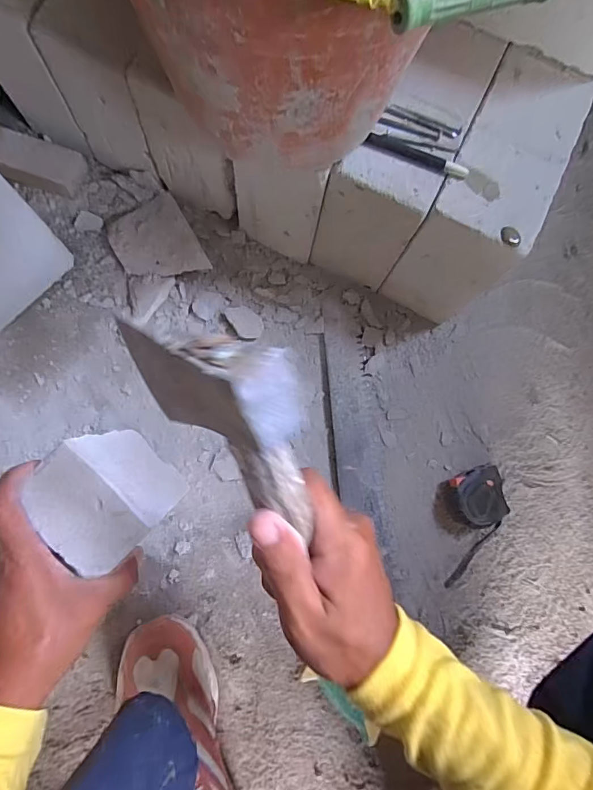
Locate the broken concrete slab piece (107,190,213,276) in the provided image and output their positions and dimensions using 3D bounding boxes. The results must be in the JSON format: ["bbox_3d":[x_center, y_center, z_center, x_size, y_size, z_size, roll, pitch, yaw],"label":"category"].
[{"bbox_3d":[-0.181,-0.193,0.561,0.099,0.019,0.118,-29,79,5],"label":"broken concrete slab piece"}]

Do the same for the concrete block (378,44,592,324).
[{"bbox_3d":[0.210,-0.223,0.523,0.111,0.199,0.223,26,81,0],"label":"concrete block"}]

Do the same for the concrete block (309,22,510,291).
[{"bbox_3d":[0.115,-0.267,0.519,0.100,0.191,0.216,25,81,-2],"label":"concrete block"}]

